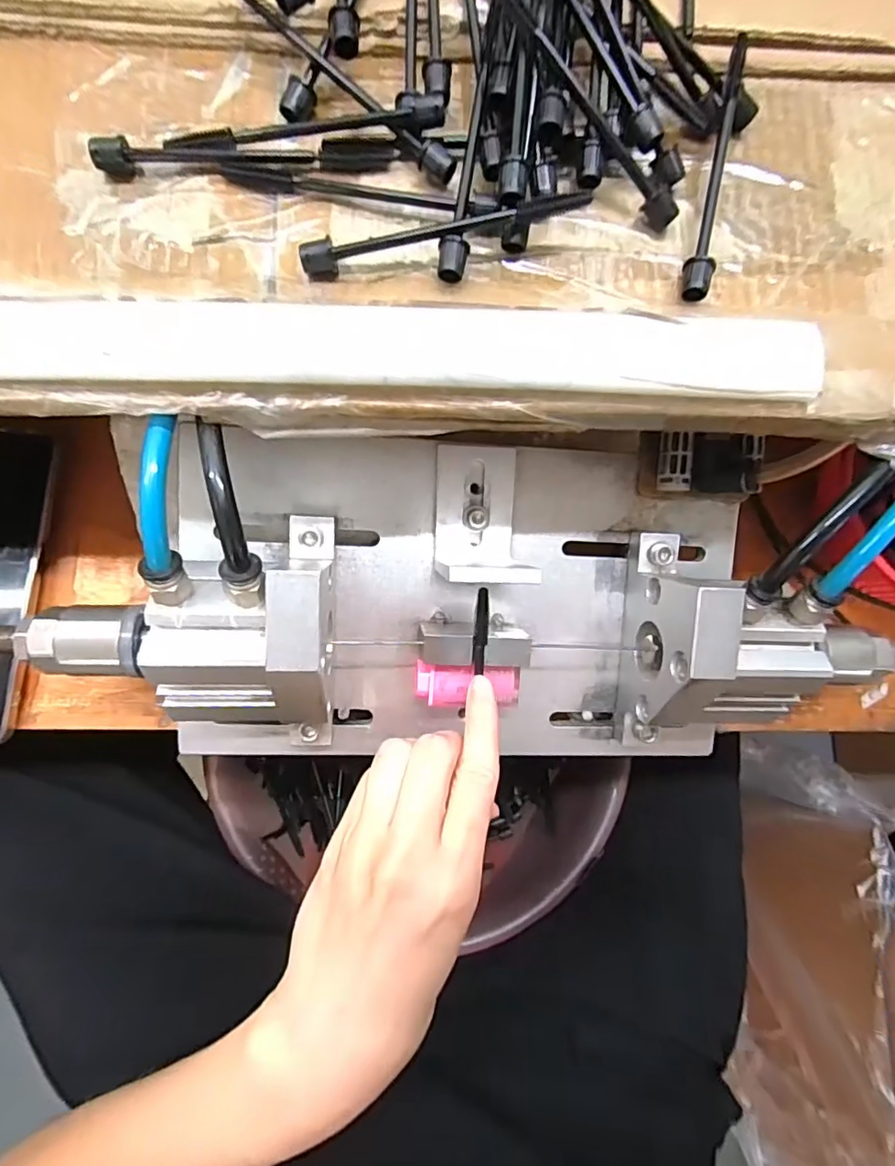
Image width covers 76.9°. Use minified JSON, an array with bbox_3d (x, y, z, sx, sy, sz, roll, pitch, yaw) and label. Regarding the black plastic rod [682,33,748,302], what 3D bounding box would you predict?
[{"bbox_3d":[0.095,-0.149,0.206,0.011,0.011,0.096,8,87,-2],"label":"black plastic rod"}]

